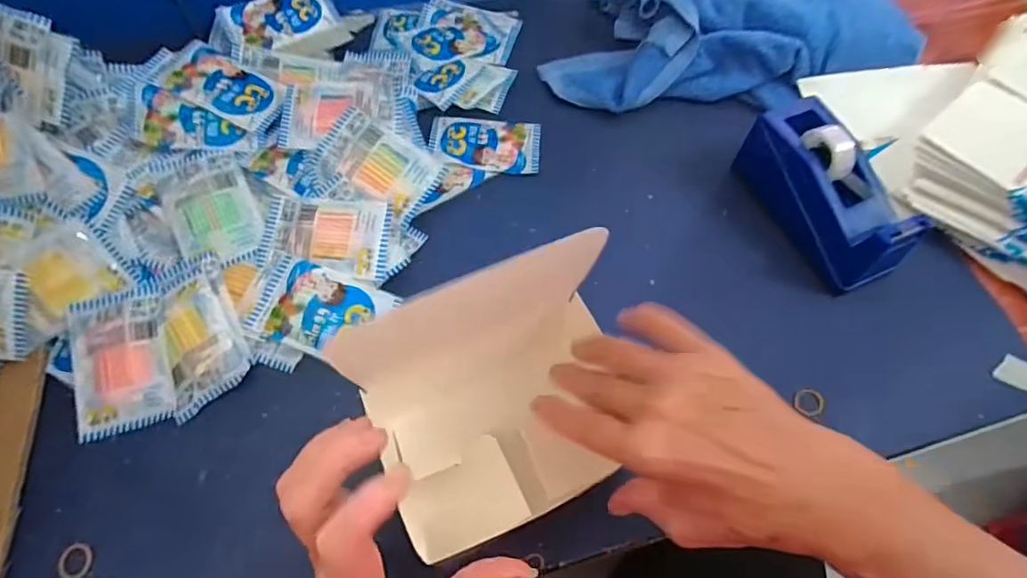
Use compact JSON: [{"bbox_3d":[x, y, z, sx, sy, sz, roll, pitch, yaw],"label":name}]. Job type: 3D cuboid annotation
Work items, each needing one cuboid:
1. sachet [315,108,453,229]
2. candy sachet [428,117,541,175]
[{"bbox_3d":[-0.116,-0.106,0.463,0.100,0.008,0.061,34,82,4],"label":"sachet"},{"bbox_3d":[-0.027,-0.139,0.512,0.102,0.010,0.064,3,62,2],"label":"candy sachet"}]

